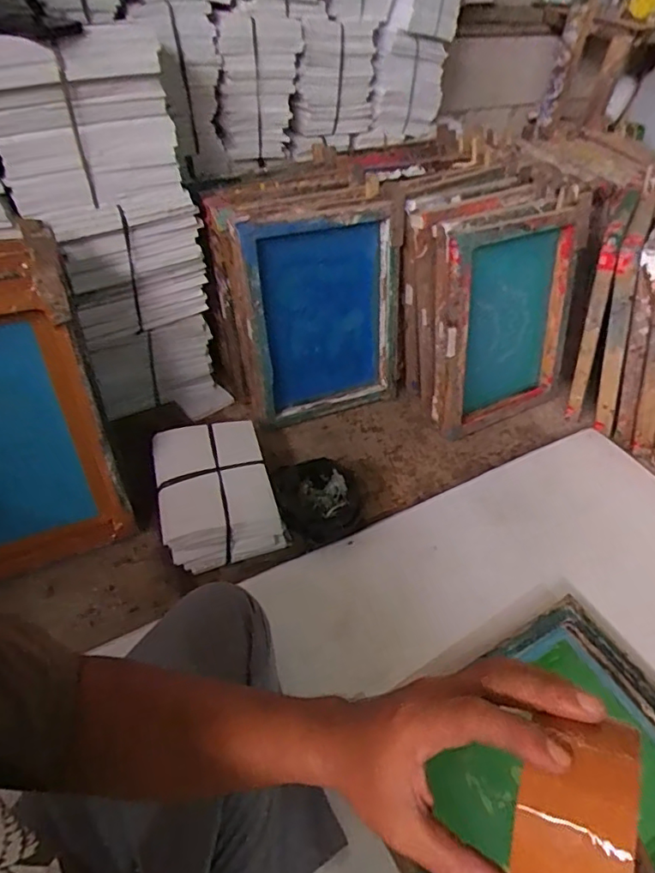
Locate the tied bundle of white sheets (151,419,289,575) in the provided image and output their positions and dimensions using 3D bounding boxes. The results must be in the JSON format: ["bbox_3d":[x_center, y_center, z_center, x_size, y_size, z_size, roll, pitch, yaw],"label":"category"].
[{"bbox_3d":[-0.223,0.107,1.044,0.207,0.110,0.280,-13,47,-17],"label":"tied bundle of white sheets"}]

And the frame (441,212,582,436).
[{"bbox_3d":[0.419,-0.257,1.217,0.367,0.474,0.066,-19,36,-20],"label":"frame"}]

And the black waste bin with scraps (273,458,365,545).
[{"bbox_3d":[-0.013,0.125,1.042,0.181,0.098,0.139,6,44,2],"label":"black waste bin with scraps"}]

